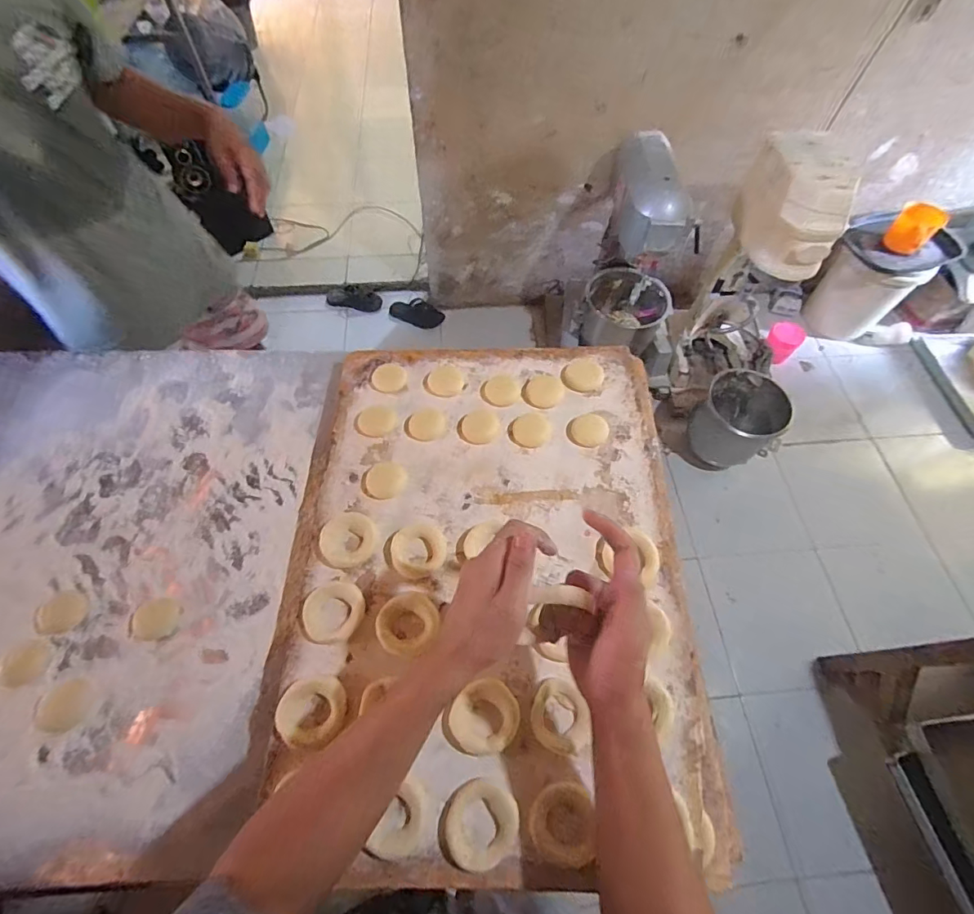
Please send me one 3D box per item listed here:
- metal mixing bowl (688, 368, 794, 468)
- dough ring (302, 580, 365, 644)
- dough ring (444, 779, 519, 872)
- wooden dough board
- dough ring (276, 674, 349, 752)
[{"bbox_3d":[0.852,-0.120,1.579,0.238,0.246,0.260,0,60,1],"label":"metal mixing bowl"},{"bbox_3d":[-0.166,0.167,0.500,0.064,0.015,0.061,0,60,1],"label":"dough ring"},{"bbox_3d":[-0.006,0.327,0.412,0.060,0.010,0.065,0,60,1],"label":"dough ring"},{"bbox_3d":[0.010,0.106,0.548,0.447,0.031,0.596,-1,60,1],"label":"wooden dough board"},{"bbox_3d":[-0.171,0.250,0.457,0.064,0.020,0.063,0,60,1],"label":"dough ring"}]

